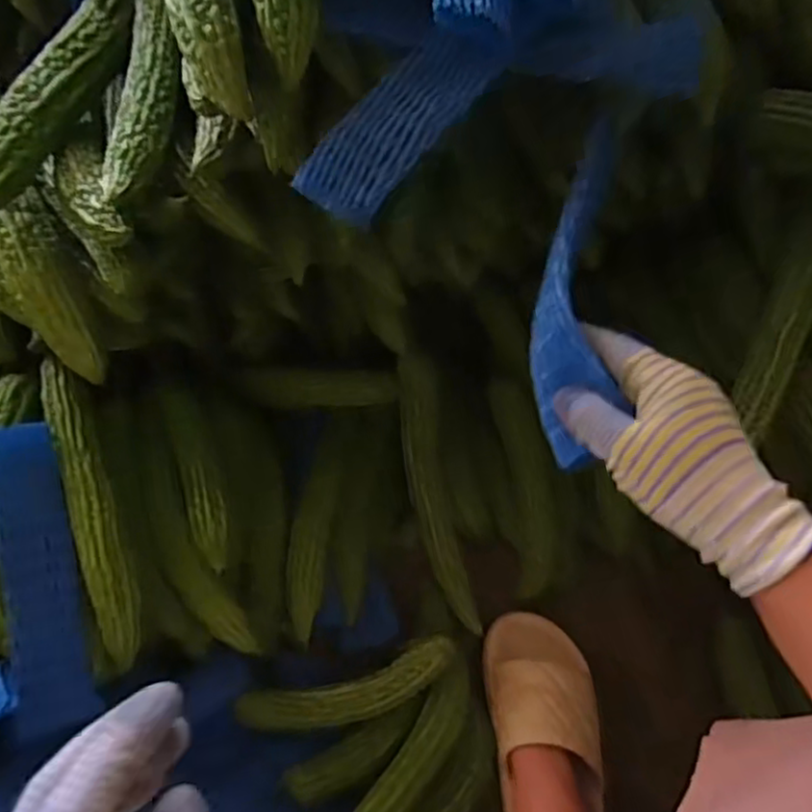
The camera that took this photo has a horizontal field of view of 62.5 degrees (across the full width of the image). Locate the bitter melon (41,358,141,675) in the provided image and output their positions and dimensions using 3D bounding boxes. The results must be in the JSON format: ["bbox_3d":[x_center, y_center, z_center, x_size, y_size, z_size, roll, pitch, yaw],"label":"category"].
[{"bbox_3d":[-0.265,0.081,0.568,0.044,0.055,0.270,-18,64,-11],"label":"bitter melon"}]

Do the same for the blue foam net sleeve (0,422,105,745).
[{"bbox_3d":[-0.294,0.131,0.532,0.054,0.025,0.239,-13,80,-8],"label":"blue foam net sleeve"}]

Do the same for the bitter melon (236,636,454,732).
[{"bbox_3d":[-0.050,0.263,0.612,0.191,0.054,0.046,-14,64,-9],"label":"bitter melon"}]

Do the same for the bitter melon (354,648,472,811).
[{"bbox_3d":[-0.006,0.328,0.576,0.046,0.064,0.230,34,66,15],"label":"bitter melon"}]

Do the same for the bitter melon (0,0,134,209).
[{"bbox_3d":[-0.283,-0.250,0.537,0.047,0.040,0.281,14,63,6],"label":"bitter melon"}]

